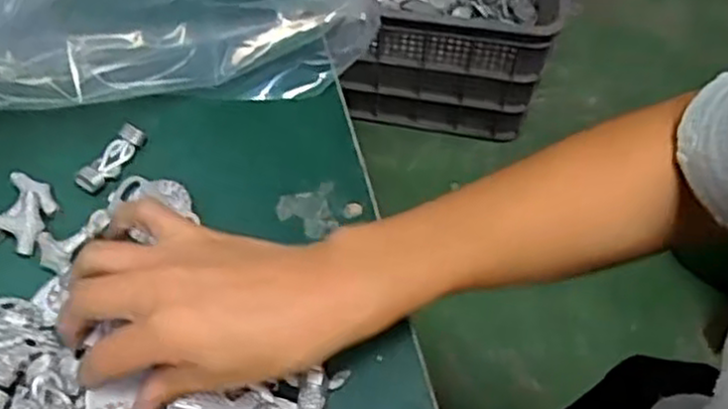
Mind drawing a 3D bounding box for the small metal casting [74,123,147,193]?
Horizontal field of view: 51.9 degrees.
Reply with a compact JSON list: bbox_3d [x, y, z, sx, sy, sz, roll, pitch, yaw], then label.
[{"bbox_3d":[-0.141,-0.026,0.419,0.016,0.008,0.046,28,64,12],"label":"small metal casting"}]

